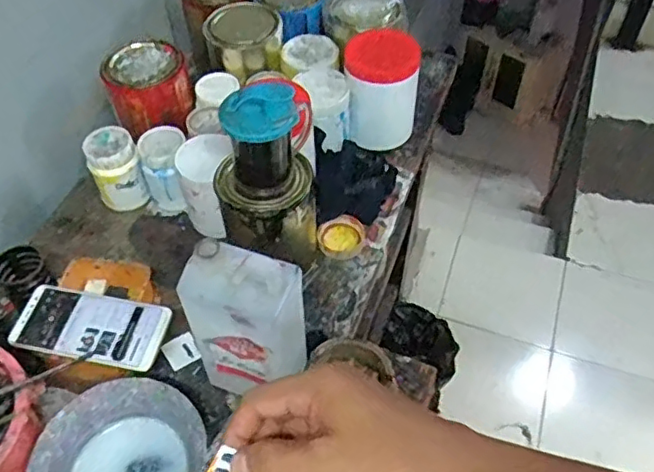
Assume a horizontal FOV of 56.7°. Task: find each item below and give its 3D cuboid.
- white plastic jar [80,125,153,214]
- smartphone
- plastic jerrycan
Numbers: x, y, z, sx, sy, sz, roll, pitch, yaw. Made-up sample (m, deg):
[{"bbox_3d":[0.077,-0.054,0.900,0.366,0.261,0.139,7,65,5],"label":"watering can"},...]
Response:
[{"bbox_3d":[-0.280,-0.083,0.809,0.066,0.107,0.063,-20,54,-15],"label":"white plastic jar"},{"bbox_3d":[-0.252,0.095,0.647,0.160,0.012,0.077,10,53,8],"label":"smartphone"},{"bbox_3d":[-0.076,0.078,0.568,0.095,0.183,0.060,11,53,10],"label":"plastic jerrycan"}]

